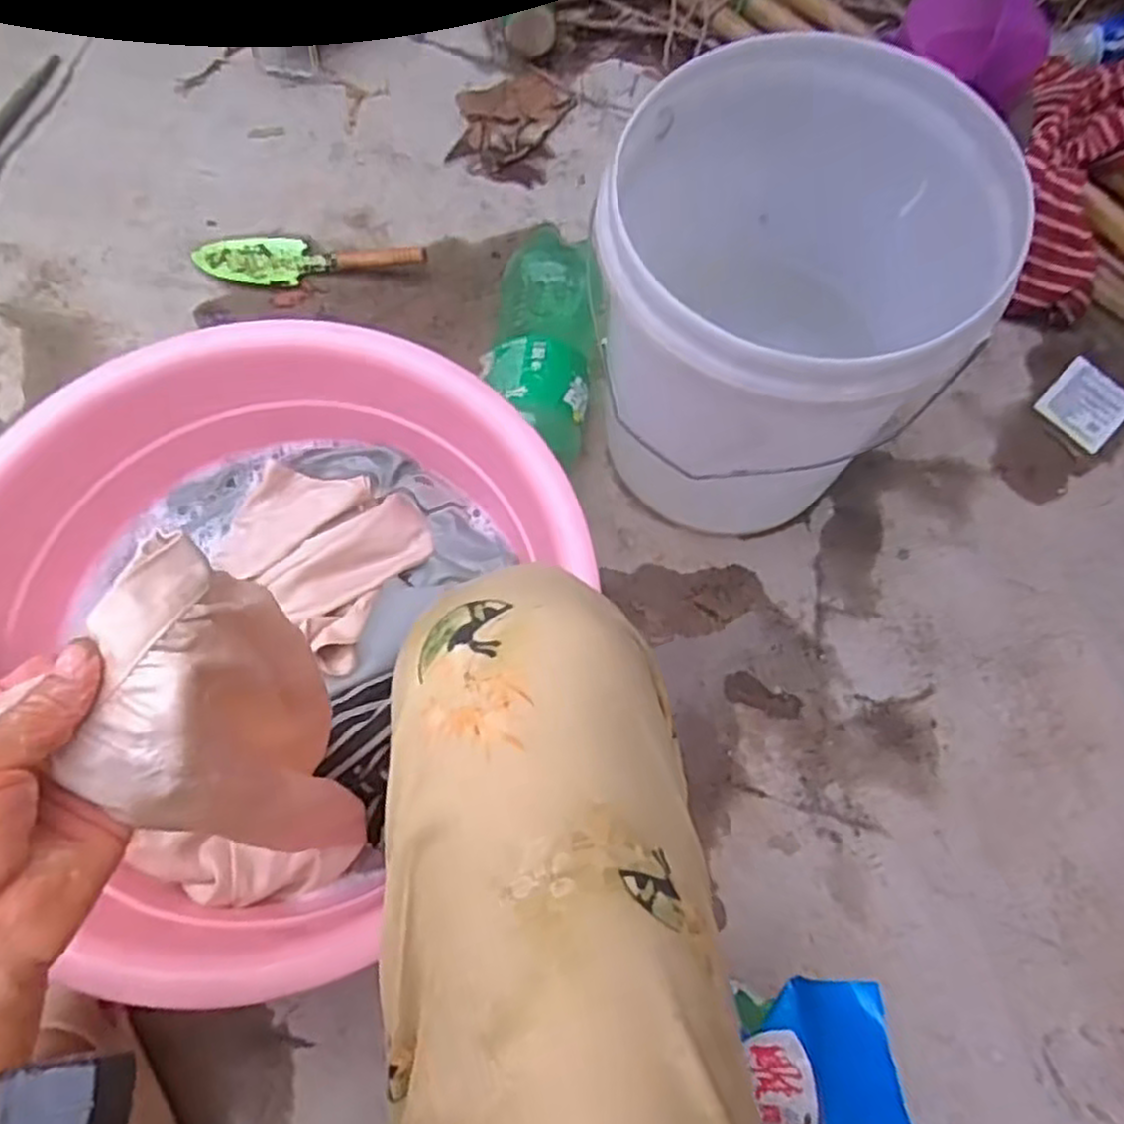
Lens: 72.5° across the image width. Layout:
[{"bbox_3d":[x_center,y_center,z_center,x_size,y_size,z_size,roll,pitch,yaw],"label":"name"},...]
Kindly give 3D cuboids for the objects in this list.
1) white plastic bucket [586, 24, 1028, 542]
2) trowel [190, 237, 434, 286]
[{"bbox_3d":[0.169,-0.198,0.669,0.279,0.324,0.289,20,72,5],"label":"white plastic bucket"},{"bbox_3d":[-0.288,-0.353,0.880,0.259,0.029,0.065,-2,71,-3],"label":"trowel"}]

